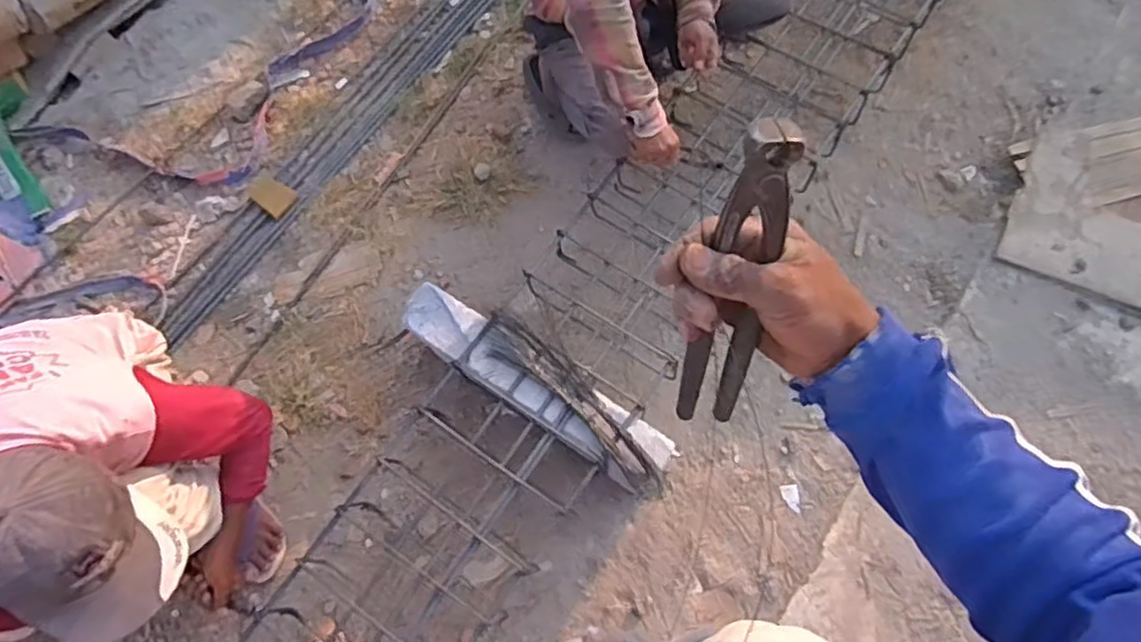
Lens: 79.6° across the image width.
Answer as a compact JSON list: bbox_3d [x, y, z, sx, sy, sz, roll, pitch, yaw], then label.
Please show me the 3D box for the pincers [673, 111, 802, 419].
[{"bbox_3d":[0.094,-0.014,0.398,0.041,0.228,0.014,2,46,3],"label":"pincers"}]

